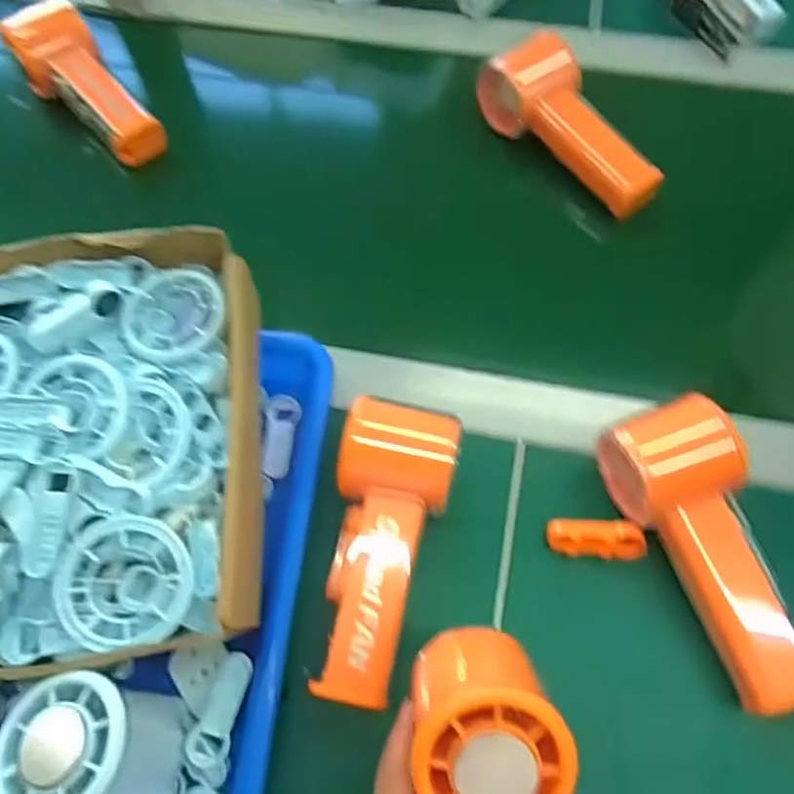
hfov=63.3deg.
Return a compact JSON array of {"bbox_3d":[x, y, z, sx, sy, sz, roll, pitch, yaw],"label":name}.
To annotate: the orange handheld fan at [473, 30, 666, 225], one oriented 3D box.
[{"bbox_3d":[0.128,-0.195,0.472,0.050,0.058,0.150,-38,80,-20],"label":"orange handheld fan"}]

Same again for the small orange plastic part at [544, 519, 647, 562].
[{"bbox_3d":[0.110,0.078,0.356,0.051,0.013,0.019,5,63,4],"label":"small orange plastic part"}]

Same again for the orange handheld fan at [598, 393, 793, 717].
[{"bbox_3d":[0.162,0.079,0.337,0.061,0.054,0.154,-18,77,-10],"label":"orange handheld fan"}]

